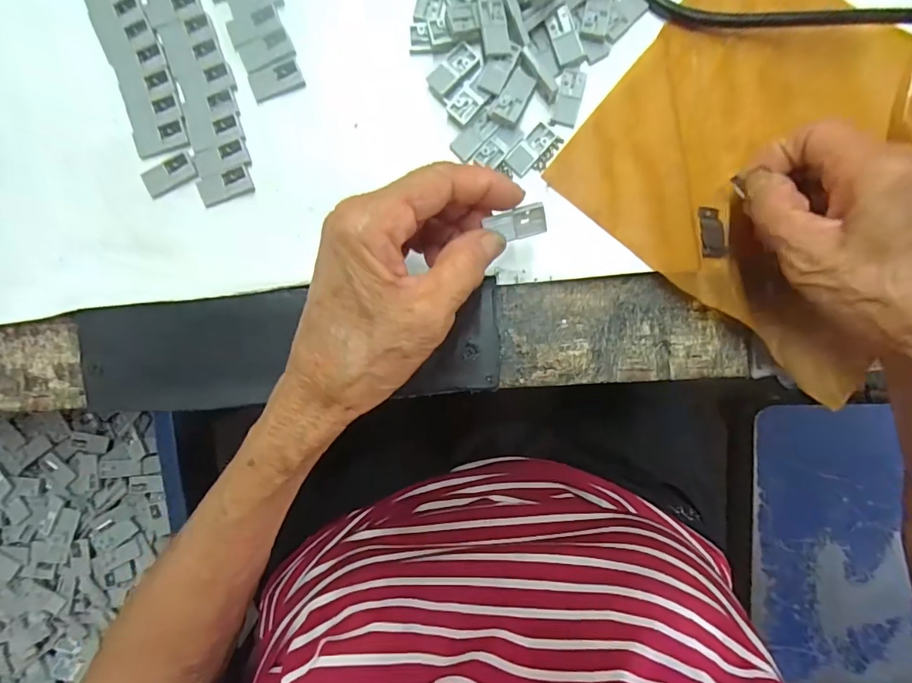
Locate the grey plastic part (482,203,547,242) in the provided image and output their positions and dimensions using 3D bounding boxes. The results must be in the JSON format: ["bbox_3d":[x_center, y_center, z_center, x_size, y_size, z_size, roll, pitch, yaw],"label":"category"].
[{"bbox_3d":[0.027,-0.052,0.207,0.025,0.006,0.013,-14,93,-1],"label":"grey plastic part"}]

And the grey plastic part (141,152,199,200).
[{"bbox_3d":[-0.150,-0.087,0.247,0.028,0.004,0.013,-27,93,0],"label":"grey plastic part"}]

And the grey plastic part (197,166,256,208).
[{"bbox_3d":[-0.122,-0.082,0.250,0.028,0.004,0.013,-17,93,-1],"label":"grey plastic part"}]

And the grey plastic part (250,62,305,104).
[{"bbox_3d":[-0.095,-0.137,0.249,0.027,0.004,0.015,-17,93,-1],"label":"grey plastic part"}]

